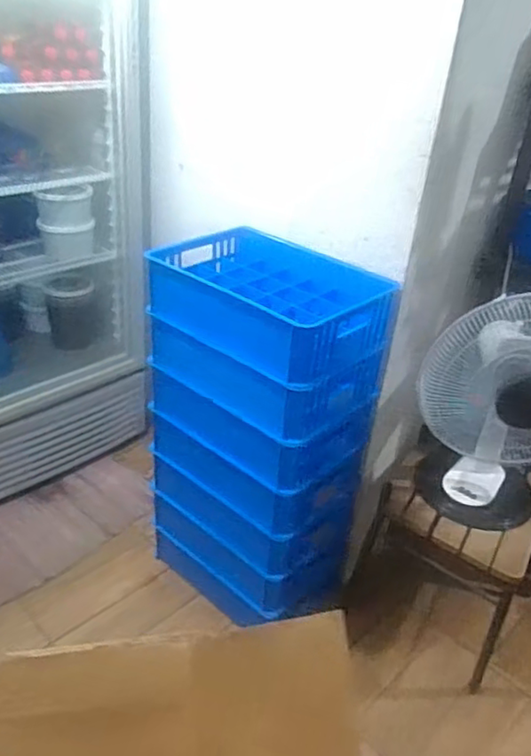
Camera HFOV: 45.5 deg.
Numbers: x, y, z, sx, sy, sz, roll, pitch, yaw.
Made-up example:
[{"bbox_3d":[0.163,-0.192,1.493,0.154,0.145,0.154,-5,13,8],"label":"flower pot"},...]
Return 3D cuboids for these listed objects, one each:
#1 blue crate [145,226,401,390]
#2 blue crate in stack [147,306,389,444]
[{"bbox_3d":[0.013,-0.182,1.427,0.485,0.135,0.362,27,38,31],"label":"blue crate"},{"bbox_3d":[0.001,-0.047,1.470,0.446,0.133,0.329,28,38,32],"label":"blue crate in stack"}]

